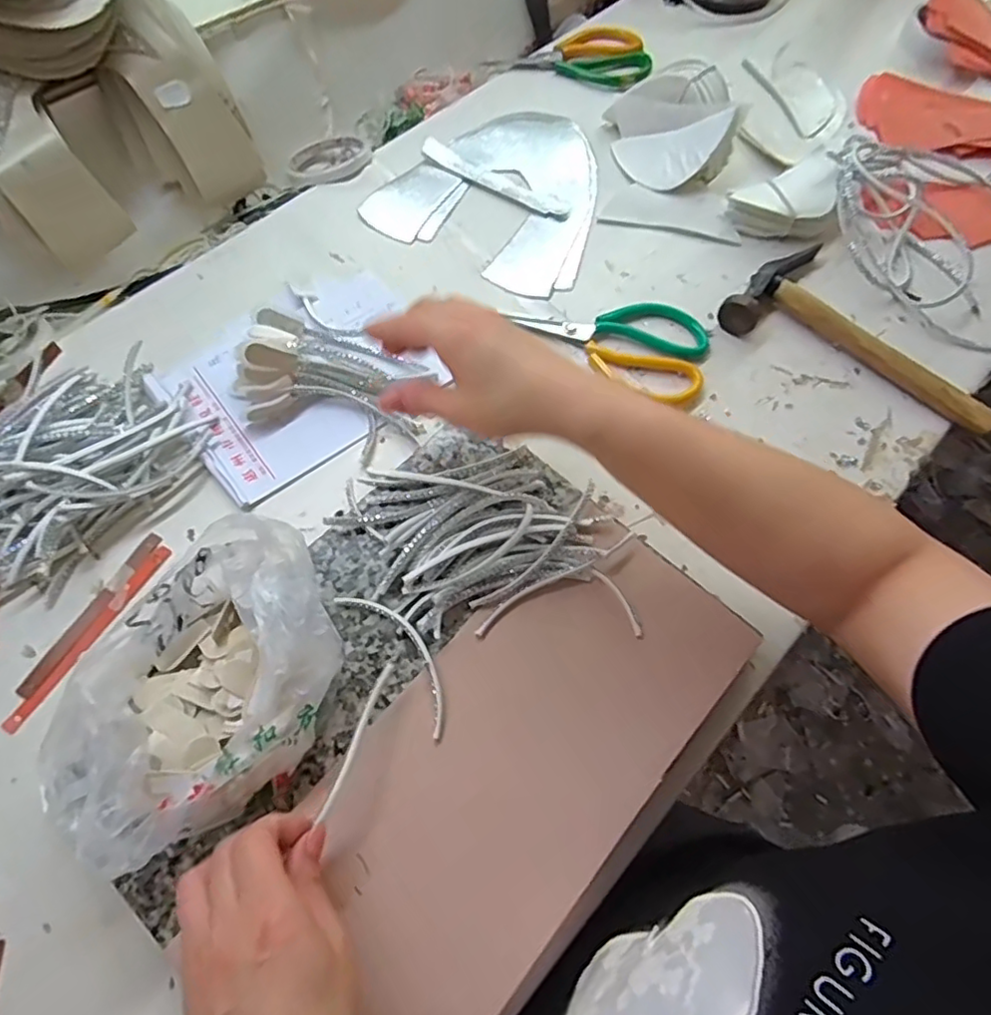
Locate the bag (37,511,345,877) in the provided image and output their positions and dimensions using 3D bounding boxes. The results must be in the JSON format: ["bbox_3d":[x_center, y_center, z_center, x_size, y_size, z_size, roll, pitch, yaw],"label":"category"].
[{"bbox_3d":[-0.175,0.102,0.355,0.179,0.059,0.146,-32,71,-15],"label":"bag"}]

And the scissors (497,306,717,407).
[{"bbox_3d":[0.105,-0.157,0.542,0.175,0.013,0.096,28,68,10],"label":"scissors"}]

